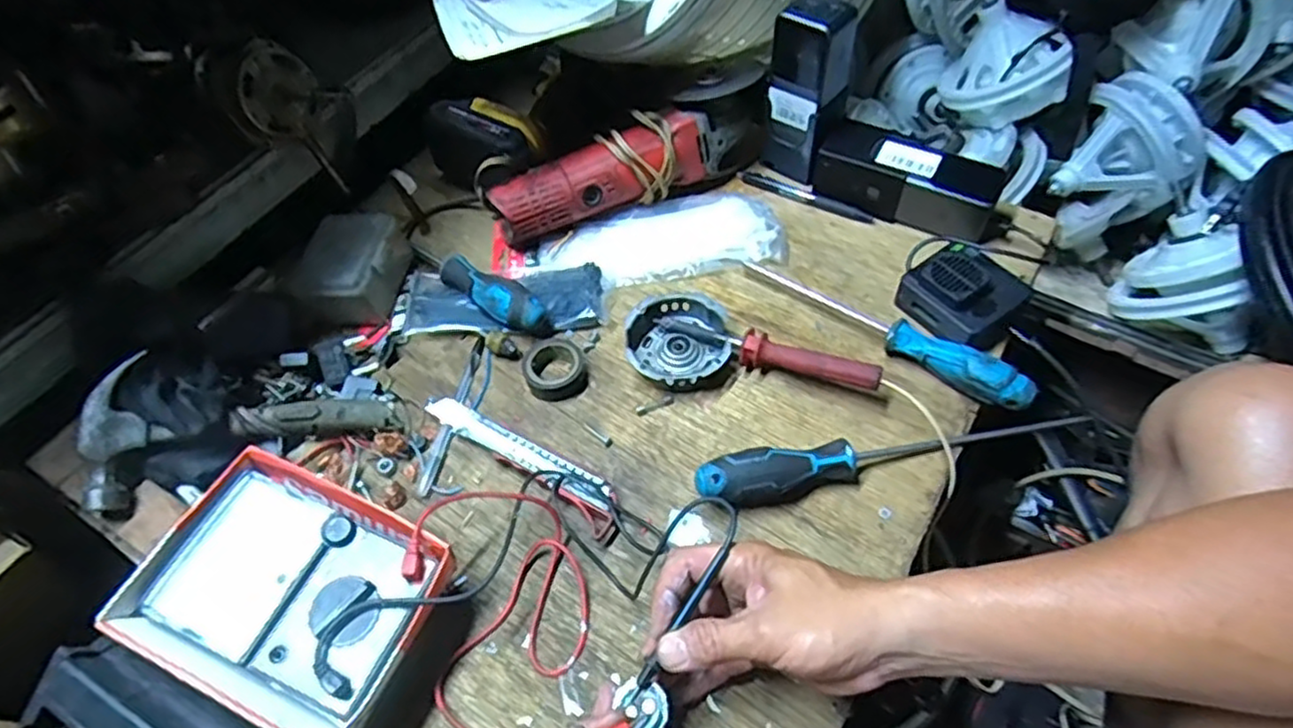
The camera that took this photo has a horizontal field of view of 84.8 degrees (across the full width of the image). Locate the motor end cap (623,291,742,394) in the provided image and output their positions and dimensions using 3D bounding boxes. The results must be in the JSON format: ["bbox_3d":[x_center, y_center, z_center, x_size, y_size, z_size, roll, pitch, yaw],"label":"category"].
[{"bbox_3d":[0.028,-0.016,0.578,0.088,0.029,0.082,-2,55,3],"label":"motor end cap"}]

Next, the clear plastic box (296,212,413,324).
[{"bbox_3d":[-0.258,-0.082,0.627,0.075,0.058,0.097,5,56,7],"label":"clear plastic box"}]

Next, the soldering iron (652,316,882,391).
[{"bbox_3d":[0.092,-0.009,0.560,0.178,0.036,0.022,19,59,16],"label":"soldering iron"}]

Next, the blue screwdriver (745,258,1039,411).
[{"bbox_3d":[0.188,-0.033,0.573,0.245,0.036,0.030,33,64,23],"label":"blue screwdriver"}]

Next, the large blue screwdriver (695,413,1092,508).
[{"bbox_3d":[0.182,0.058,0.510,0.296,0.041,0.031,-13,56,-5],"label":"large blue screwdriver"}]

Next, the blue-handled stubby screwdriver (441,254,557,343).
[{"bbox_3d":[-0.131,-0.060,0.615,0.111,0.037,0.033,33,64,24],"label":"blue-handled stubby screwdriver"}]

